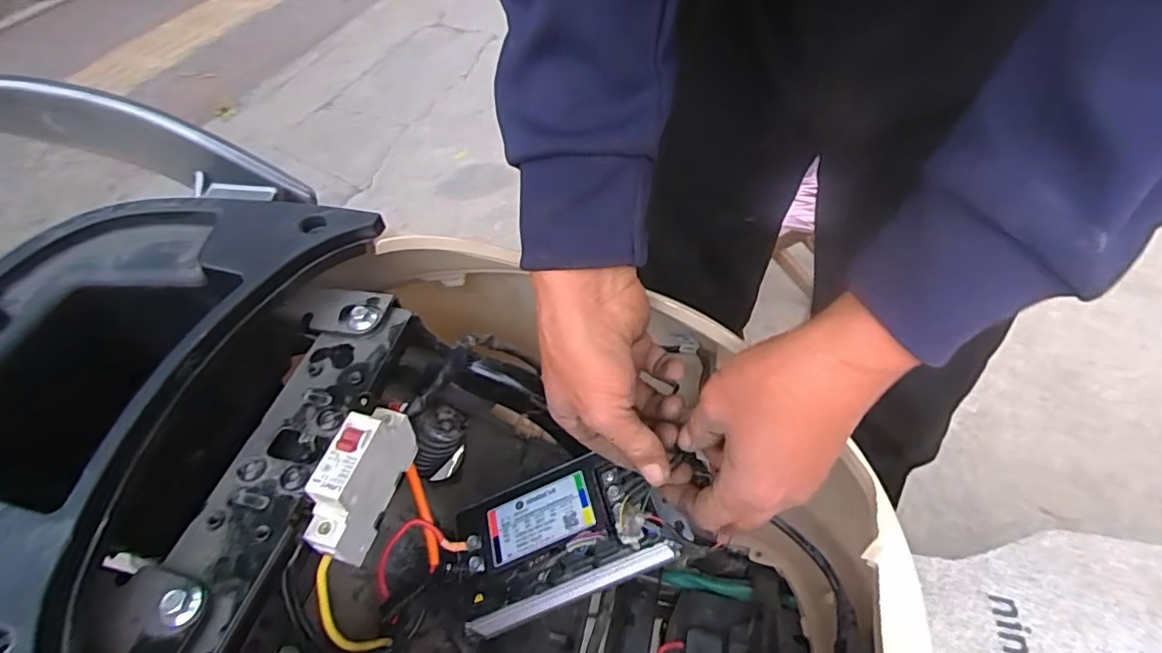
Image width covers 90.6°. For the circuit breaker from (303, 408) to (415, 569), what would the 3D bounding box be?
[{"bbox_3d":[-0.117,0.081,0.308,0.018,0.059,0.076,12,53,14],"label":"circuit breaker"}]

